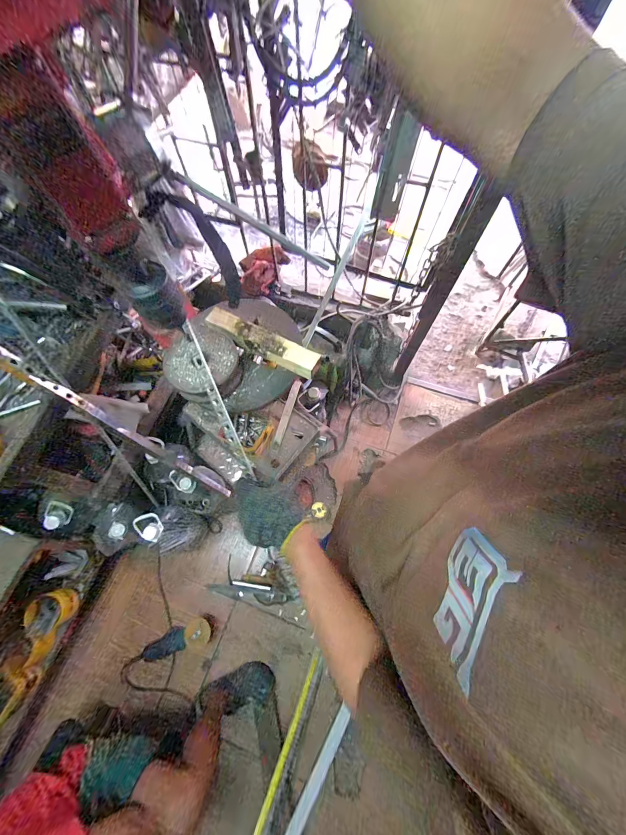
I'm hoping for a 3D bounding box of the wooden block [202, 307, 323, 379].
[{"bbox_3d":[-0.095,-0.141,0.551,0.222,0.027,0.044,28,71,11],"label":"wooden block"}]

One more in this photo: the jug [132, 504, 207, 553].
[{"bbox_3d":[-0.532,0.435,1.131,0.150,0.371,0.163,0,69,0],"label":"jug"}]

